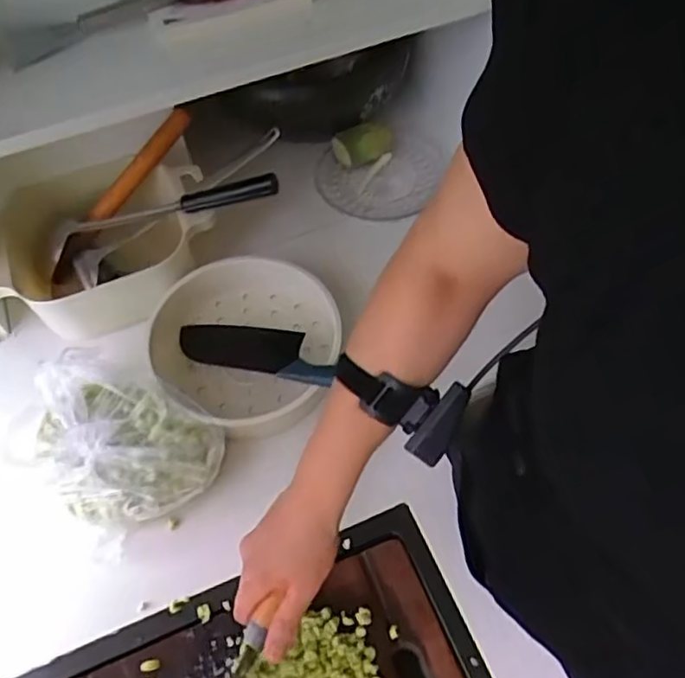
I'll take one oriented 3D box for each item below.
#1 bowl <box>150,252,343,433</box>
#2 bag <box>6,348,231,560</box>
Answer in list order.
[{"bbox_3d":[-0.108,0.007,0.724,0.210,0.063,0.214,-1,58,1],"label":"bowl"},{"bbox_3d":[-0.243,0.102,0.638,0.207,0.113,0.157,39,67,22],"label":"bag"}]

